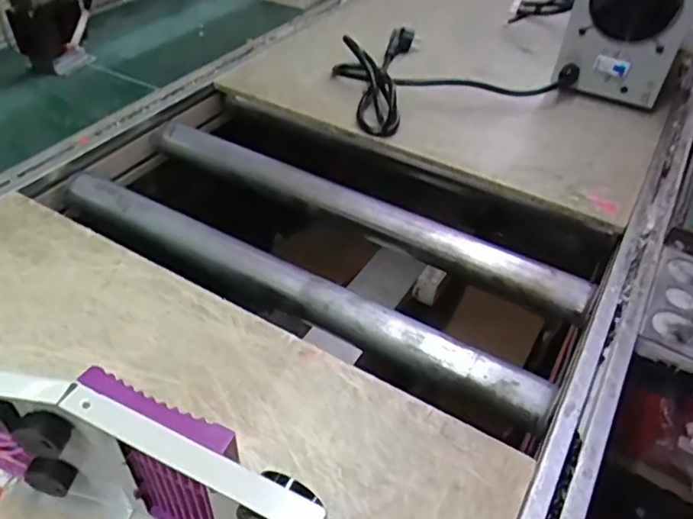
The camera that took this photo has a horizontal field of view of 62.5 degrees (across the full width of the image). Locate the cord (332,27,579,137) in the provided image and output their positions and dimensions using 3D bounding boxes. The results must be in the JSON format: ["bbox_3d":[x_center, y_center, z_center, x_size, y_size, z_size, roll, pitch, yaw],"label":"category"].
[{"bbox_3d":[0.136,-0.305,0.880,0.350,0.053,0.244,-18,47,-21],"label":"cord"}]

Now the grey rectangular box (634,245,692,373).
[{"bbox_3d":[0.341,0.044,0.586,0.056,0.017,0.161,25,47,21],"label":"grey rectangular box"}]

